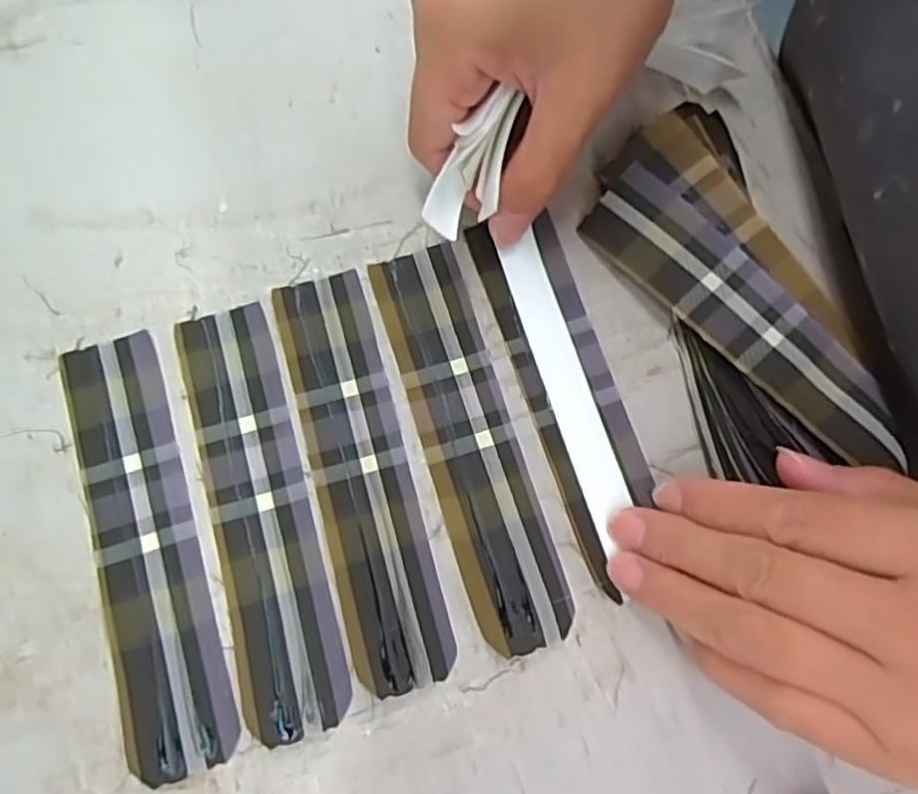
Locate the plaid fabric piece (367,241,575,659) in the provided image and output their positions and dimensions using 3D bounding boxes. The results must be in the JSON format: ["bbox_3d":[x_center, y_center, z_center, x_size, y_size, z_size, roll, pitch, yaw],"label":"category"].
[{"bbox_3d":[0.003,0.013,0.240,0.032,0.004,0.140,-17,75,-7],"label":"plaid fabric piece"}]

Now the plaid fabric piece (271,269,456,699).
[{"bbox_3d":[-0.033,0.024,0.237,0.031,0.005,0.140,-15,75,-6],"label":"plaid fabric piece"}]

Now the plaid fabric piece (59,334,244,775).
[{"bbox_3d":[-0.101,0.046,0.227,0.031,0.005,0.141,-17,75,-7],"label":"plaid fabric piece"}]

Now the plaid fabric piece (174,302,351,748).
[{"bbox_3d":[-0.066,0.035,0.230,0.031,0.008,0.140,-15,75,-6],"label":"plaid fabric piece"}]

